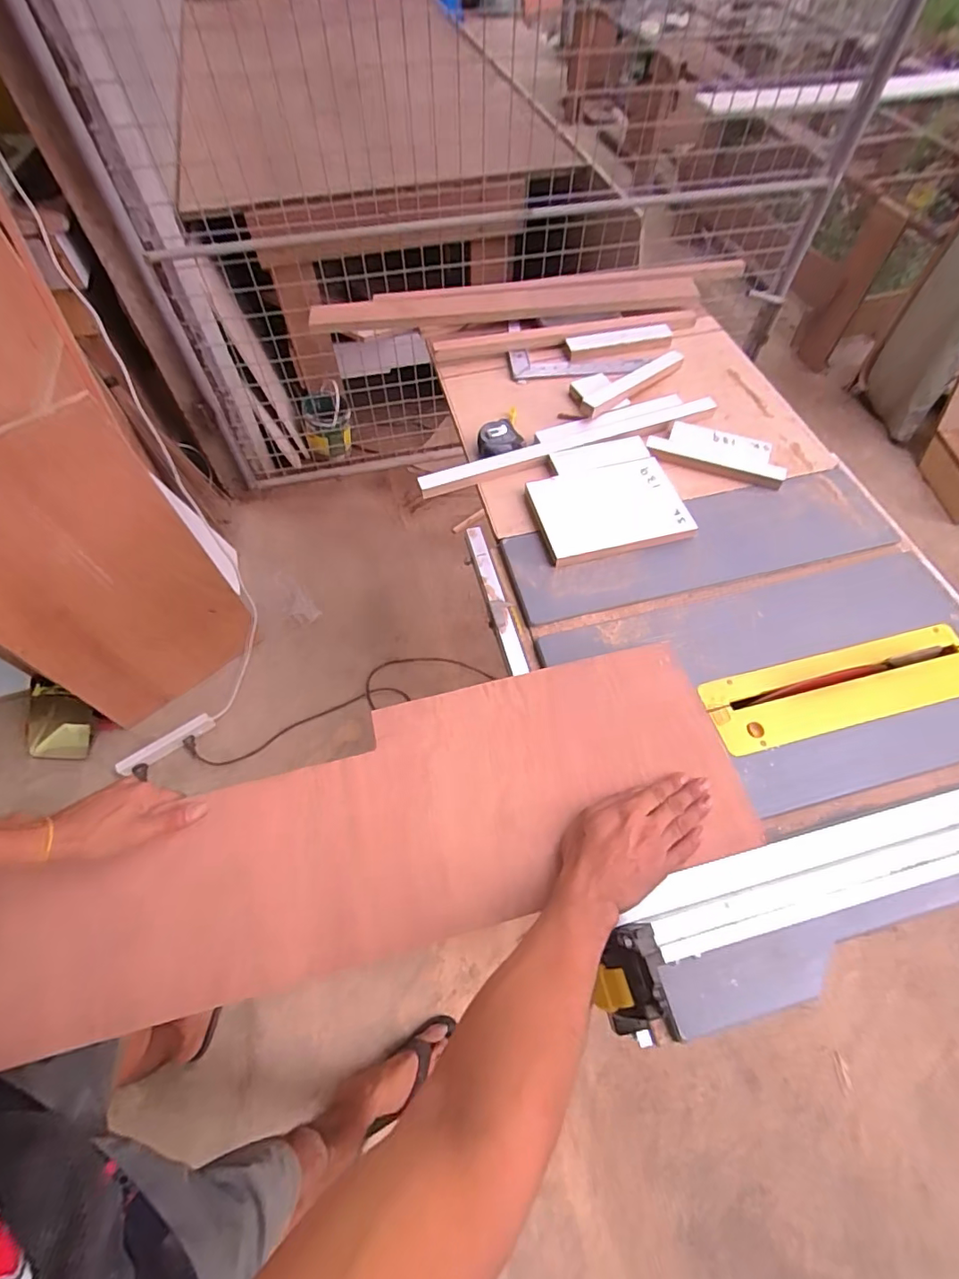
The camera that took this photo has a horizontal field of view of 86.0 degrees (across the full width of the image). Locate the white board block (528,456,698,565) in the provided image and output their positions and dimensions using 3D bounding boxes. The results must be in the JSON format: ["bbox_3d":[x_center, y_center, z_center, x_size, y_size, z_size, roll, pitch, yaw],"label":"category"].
[{"bbox_3d":[0.190,-0.192,0.755,0.212,0.015,0.150,-12,60,-6],"label":"white board block"}]

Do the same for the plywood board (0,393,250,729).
[{"bbox_3d":[-0.797,-0.096,1.112,0.417,0.708,0.029,-37,58,-19],"label":"plywood board"}]

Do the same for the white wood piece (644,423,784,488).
[{"bbox_3d":[0.375,-0.296,0.809,0.203,0.017,0.074,22,62,13],"label":"white wood piece"}]

